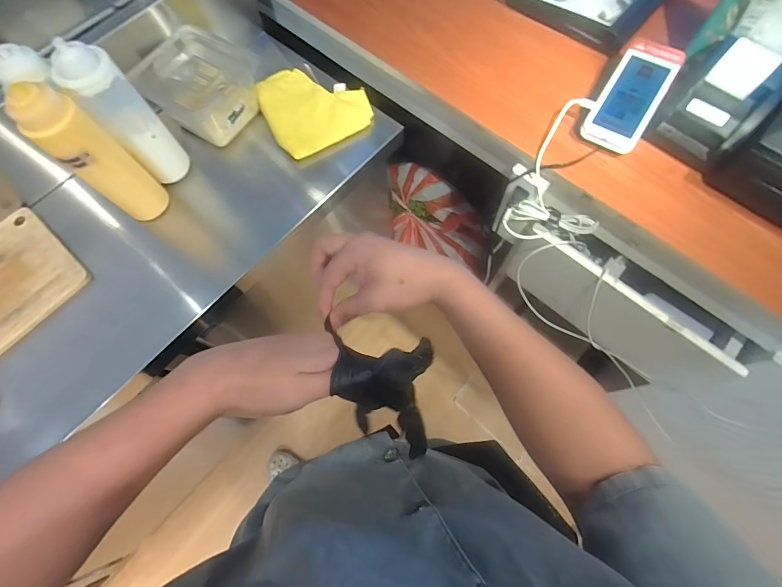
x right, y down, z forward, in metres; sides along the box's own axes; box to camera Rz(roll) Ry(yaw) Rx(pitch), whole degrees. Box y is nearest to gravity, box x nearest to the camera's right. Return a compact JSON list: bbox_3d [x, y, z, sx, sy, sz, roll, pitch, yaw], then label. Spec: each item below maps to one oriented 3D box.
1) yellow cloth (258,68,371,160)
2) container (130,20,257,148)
[{"bbox_3d":[-0.145,-0.348,0.689,0.176,0.017,0.192,-33,73,-9],"label":"yellow cloth"},{"bbox_3d":[-0.326,-0.355,0.659,0.163,0.087,0.155,36,75,13],"label":"container"}]

